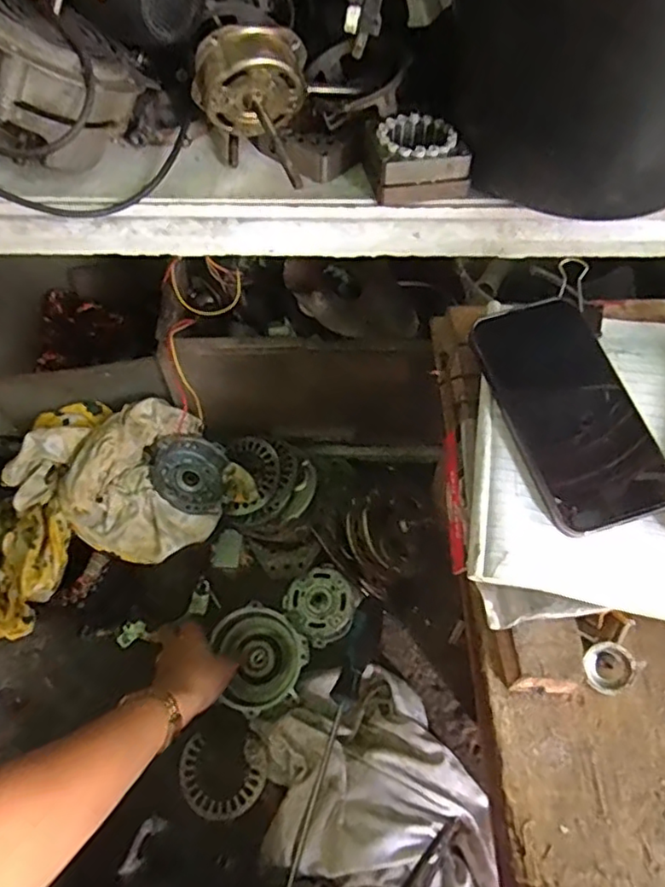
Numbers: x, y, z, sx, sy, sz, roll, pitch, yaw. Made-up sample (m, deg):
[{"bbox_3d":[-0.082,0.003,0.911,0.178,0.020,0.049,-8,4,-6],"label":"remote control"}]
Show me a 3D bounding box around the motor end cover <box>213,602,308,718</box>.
[{"bbox_3d":[-0.078,0.235,0.674,0.098,0.041,0.108,-16,59,-8],"label":"motor end cover"}]

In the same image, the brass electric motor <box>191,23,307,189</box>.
[{"bbox_3d":[-0.054,-0.227,0.443,0.084,0.095,0.105,-9,57,-4],"label":"brass electric motor"}]

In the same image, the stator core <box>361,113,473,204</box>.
[{"bbox_3d":[0.062,-0.220,0.471,0.068,0.042,0.070,-10,57,-5],"label":"stator core"}]

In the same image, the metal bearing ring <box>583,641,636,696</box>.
[{"bbox_3d":[0.166,0.136,0.372,0.027,0.014,0.027,-1,58,1],"label":"metal bearing ring"}]

